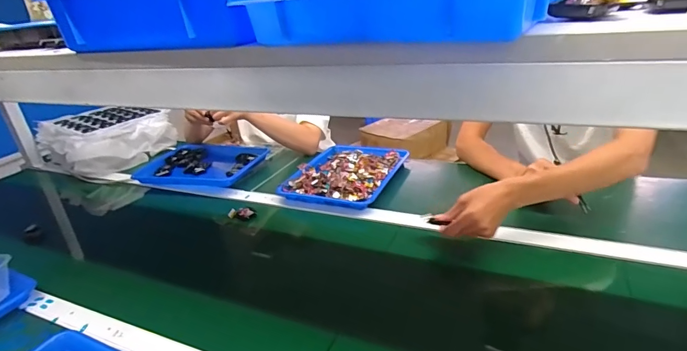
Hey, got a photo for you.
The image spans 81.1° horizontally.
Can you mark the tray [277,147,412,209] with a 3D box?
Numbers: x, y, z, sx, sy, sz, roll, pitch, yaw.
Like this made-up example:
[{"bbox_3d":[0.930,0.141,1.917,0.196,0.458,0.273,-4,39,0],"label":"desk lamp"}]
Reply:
[{"bbox_3d":[0.012,-0.014,1.044,0.246,0.032,0.310,5,28,23],"label":"tray"}]

